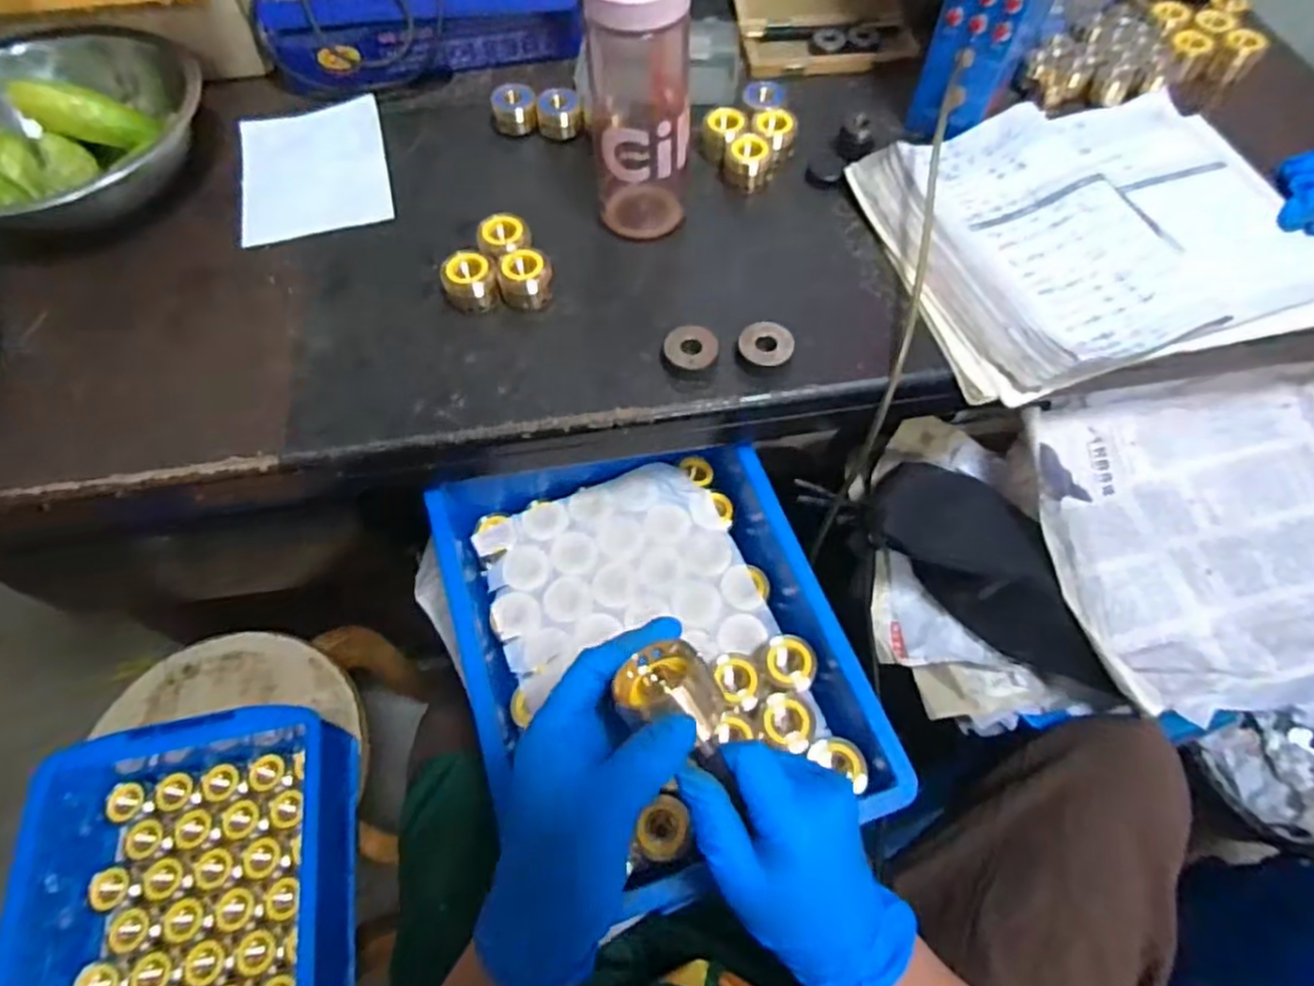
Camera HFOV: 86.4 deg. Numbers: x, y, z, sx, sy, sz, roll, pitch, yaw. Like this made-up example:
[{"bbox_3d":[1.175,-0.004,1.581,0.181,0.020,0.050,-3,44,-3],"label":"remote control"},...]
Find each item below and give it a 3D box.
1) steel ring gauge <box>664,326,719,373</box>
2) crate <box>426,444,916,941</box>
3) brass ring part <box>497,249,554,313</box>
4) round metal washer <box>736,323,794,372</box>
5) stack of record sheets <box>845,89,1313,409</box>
[{"bbox_3d":[0.026,-0.105,0.523,0.041,0.018,0.034,-1,61,0],"label":"steel ring gauge"},{"bbox_3d":[-0.010,0.102,0.535,0.256,0.082,0.346,-18,63,-7],"label":"crate"},{"bbox_3d":[-0.103,-0.166,0.549,0.039,0.033,0.032,0,61,1],"label":"brass ring part"},{"bbox_3d":[0.081,-0.107,0.521,0.040,0.018,0.035,11,62,7],"label":"round metal washer"},{"bbox_3d":[0.359,-0.222,0.574,0.339,0.023,0.268,-15,62,-7],"label":"stack of record sheets"}]

